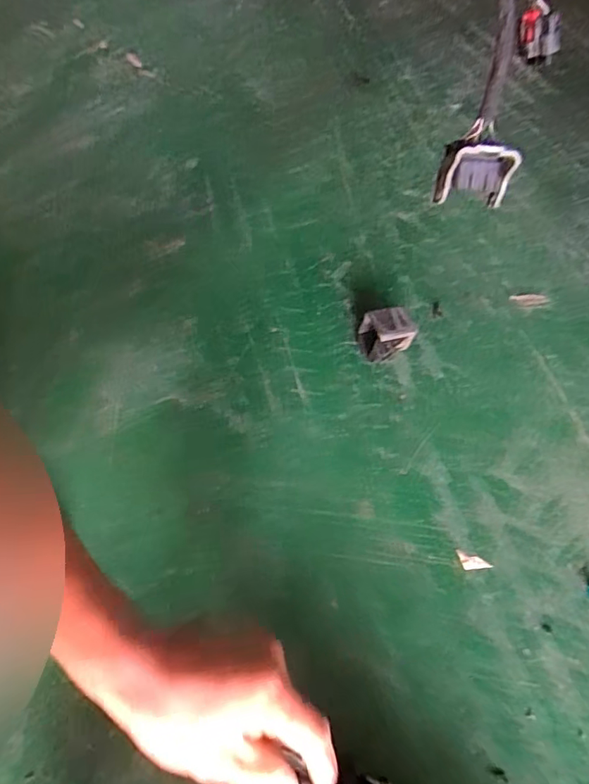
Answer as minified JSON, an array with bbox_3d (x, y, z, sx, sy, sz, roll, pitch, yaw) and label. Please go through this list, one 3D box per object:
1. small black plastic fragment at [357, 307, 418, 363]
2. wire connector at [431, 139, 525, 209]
[{"bbox_3d":[0.098,-0.059,0.549,0.051,0.046,0.044,-15,66,-6],"label":"small black plastic fragment"},{"bbox_3d":[0.126,-0.154,0.363,0.049,0.046,0.018,3,65,4],"label":"wire connector"}]

